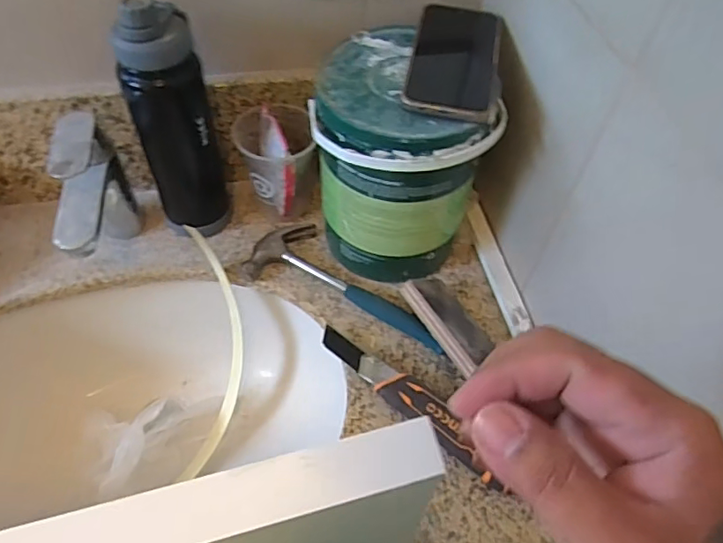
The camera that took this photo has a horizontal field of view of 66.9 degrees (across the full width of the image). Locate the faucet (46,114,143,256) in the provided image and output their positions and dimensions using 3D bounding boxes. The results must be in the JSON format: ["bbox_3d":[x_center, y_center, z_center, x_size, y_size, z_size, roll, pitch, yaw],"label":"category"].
[{"bbox_3d":[-0.275,-0.060,0.570,0.039,0.167,0.139,-5,54,-7],"label":"faucet"}]

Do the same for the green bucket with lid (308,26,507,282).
[{"bbox_3d":[0.041,-0.107,0.583,0.166,0.203,0.166,2,54,-2],"label":"green bucket with lid"}]

